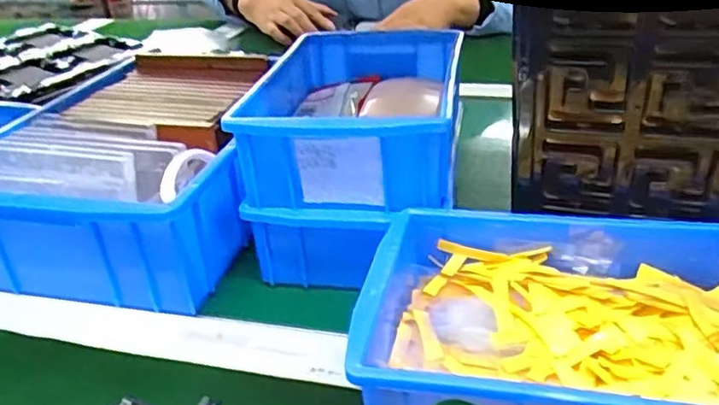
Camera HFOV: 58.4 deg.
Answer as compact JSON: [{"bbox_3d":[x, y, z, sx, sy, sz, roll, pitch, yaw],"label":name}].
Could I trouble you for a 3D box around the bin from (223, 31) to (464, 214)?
[{"bbox_3d":[0.002,-0.070,0.447,0.123,0.058,0.189,2,30,10],"label":"bin"}]

